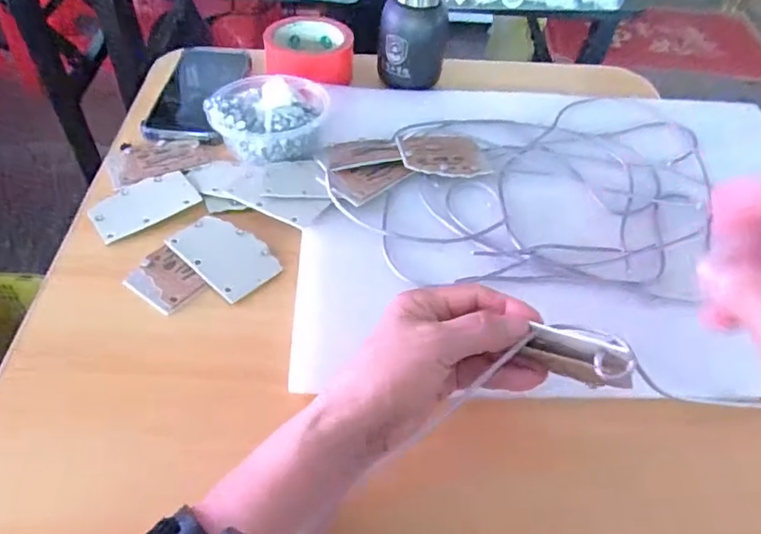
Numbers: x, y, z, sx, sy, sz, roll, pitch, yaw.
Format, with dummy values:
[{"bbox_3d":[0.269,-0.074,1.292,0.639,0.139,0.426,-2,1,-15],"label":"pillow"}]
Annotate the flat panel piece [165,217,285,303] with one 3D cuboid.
[{"bbox_3d":[-0.124,-0.011,0.435,0.085,0.006,0.053,37,56,24],"label":"flat panel piece"}]

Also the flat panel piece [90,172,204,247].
[{"bbox_3d":[-0.202,-0.054,0.466,0.083,0.006,0.055,-28,57,-26],"label":"flat panel piece"}]

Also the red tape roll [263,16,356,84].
[{"bbox_3d":[-0.080,-0.244,0.618,0.098,0.043,0.087,-4,50,-8],"label":"red tape roll"}]

